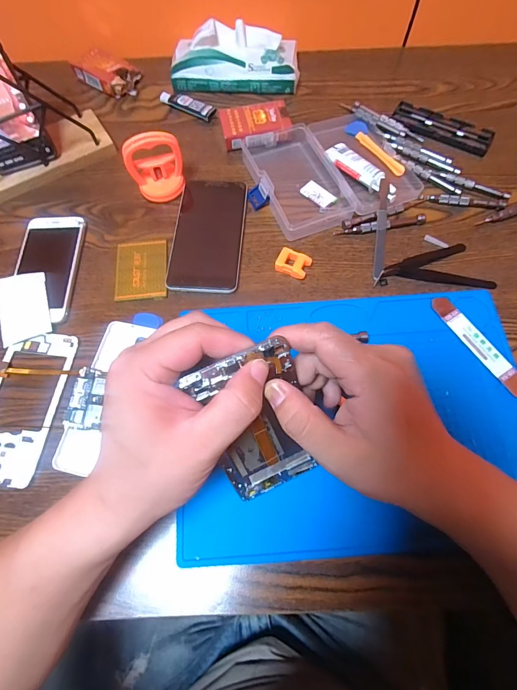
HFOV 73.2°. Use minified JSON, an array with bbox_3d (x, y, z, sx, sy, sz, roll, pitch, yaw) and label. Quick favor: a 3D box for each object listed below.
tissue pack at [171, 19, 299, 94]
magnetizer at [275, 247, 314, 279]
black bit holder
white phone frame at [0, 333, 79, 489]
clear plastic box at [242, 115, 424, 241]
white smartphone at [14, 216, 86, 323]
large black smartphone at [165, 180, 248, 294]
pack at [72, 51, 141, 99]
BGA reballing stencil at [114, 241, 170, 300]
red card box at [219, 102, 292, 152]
[{"bbox_3d":[-0.033,-0.396,0.485,0.175,0.049,0.084,2,68,2],"label":"tissue pack"},{"bbox_3d":[0.038,-0.087,0.377,0.036,0.012,0.028,21,70,9],"label":"magnetizer"},{"bbox_3d":[0.239,-0.281,0.456,0.126,0.011,0.047,23,70,10],"label":"black bit holder"},{"bbox_3d":[-0.223,0.055,0.328,0.069,0.006,0.143,7,68,4],"label":"white phone frame"},{"bbox_3d":[0.086,-0.217,0.425,0.176,0.022,0.155,-20,69,-7],"label":"clear plastic box"},{"bbox_3d":[-0.233,-0.088,0.384,0.068,0.009,0.132,-1,68,0],"label":"white smartphone"},{"bbox_3d":[-0.056,-0.127,0.396,0.076,0.010,0.148,4,68,3],"label":"large black smartphone"},{"bbox_3d":[-0.213,-0.391,0.500,0.083,0.026,0.058,33,72,13],"label":"pack"},{"bbox_3d":[-0.128,-0.083,0.383,0.056,0.005,0.072,-5,68,-1],"label":"BGA reballing stencil"},{"bbox_3d":[-0.003,-0.282,0.452,0.085,0.024,0.056,-10,68,-3],"label":"red card box"}]

